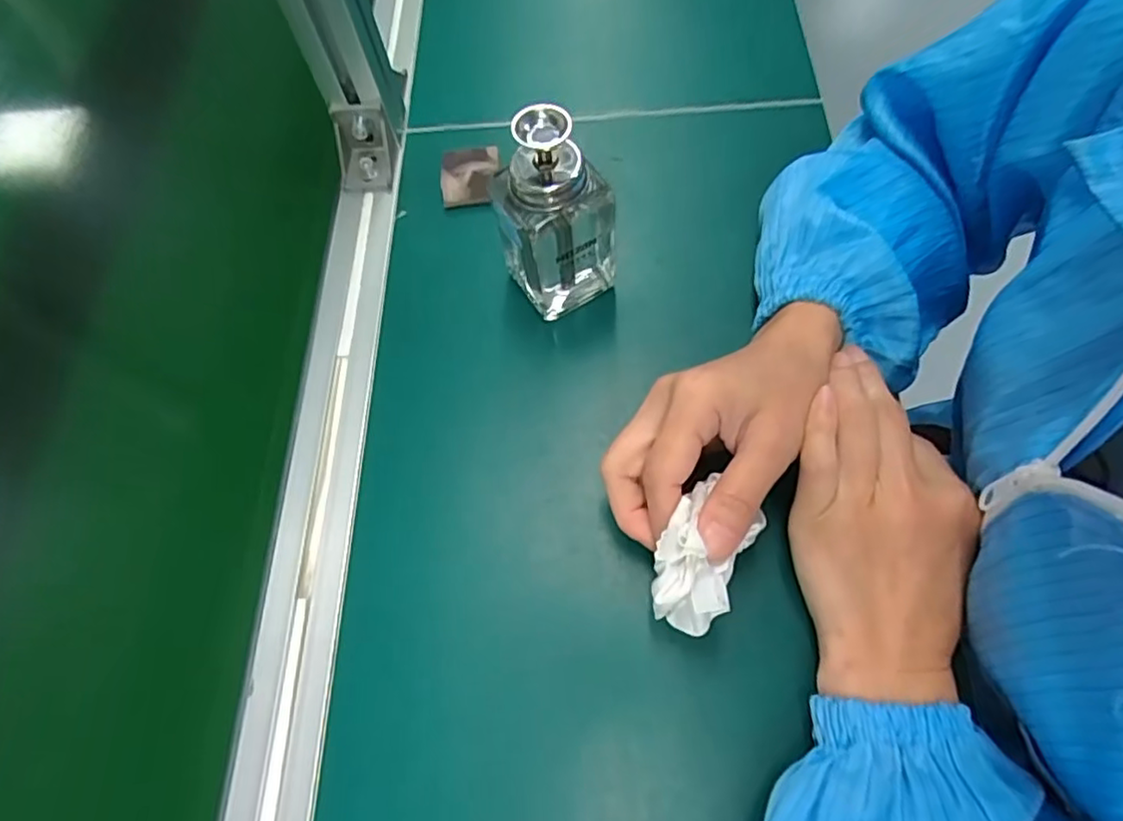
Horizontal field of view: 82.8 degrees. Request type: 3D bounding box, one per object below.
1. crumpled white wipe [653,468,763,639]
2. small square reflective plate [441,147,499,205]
[{"bbox_3d":[0.062,0.061,0.276,0.036,0.024,0.065,24,68,14],"label":"crumpled white wipe"},{"bbox_3d":[-0.063,-0.164,0.441,0.039,0.005,0.048,-4,64,2],"label":"small square reflective plate"}]

